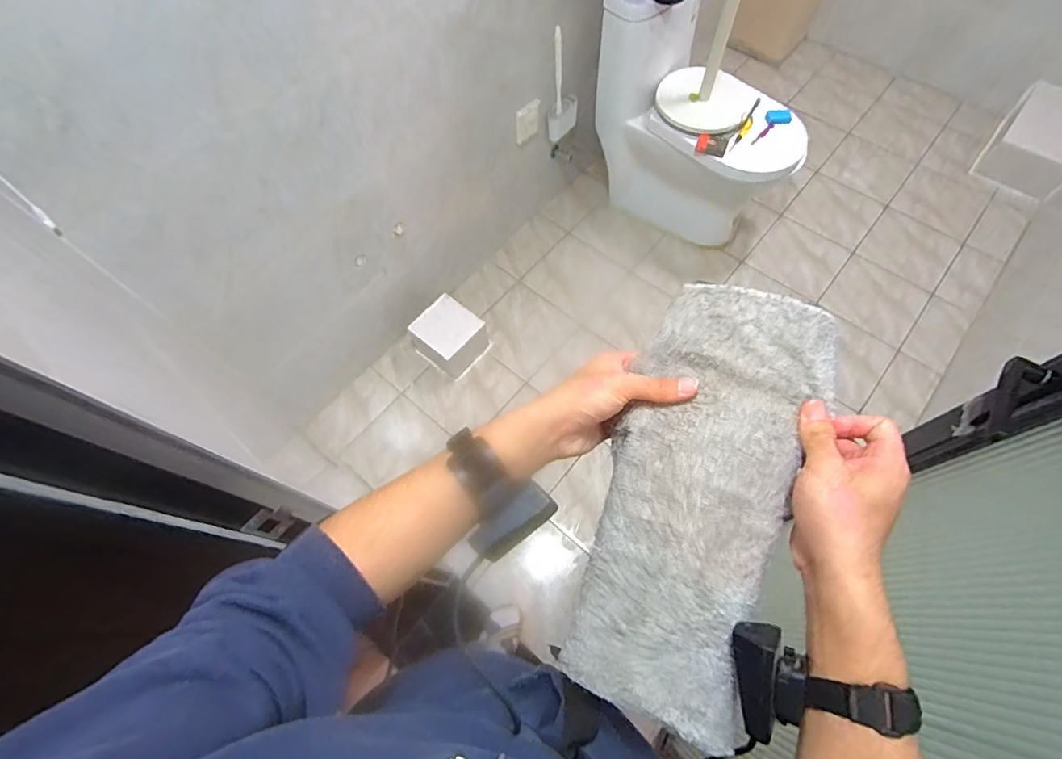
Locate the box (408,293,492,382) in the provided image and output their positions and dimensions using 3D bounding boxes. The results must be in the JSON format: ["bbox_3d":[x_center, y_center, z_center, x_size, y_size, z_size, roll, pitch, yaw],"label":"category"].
[{"bbox_3d":[-0.279,-0.159,1.662,0.225,0.163,0.212,38,72,17],"label":"box"}]

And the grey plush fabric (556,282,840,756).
[{"bbox_3d":[0.133,0.089,0.388,0.136,0.014,0.339,16,82,18],"label":"grey plush fabric"}]

